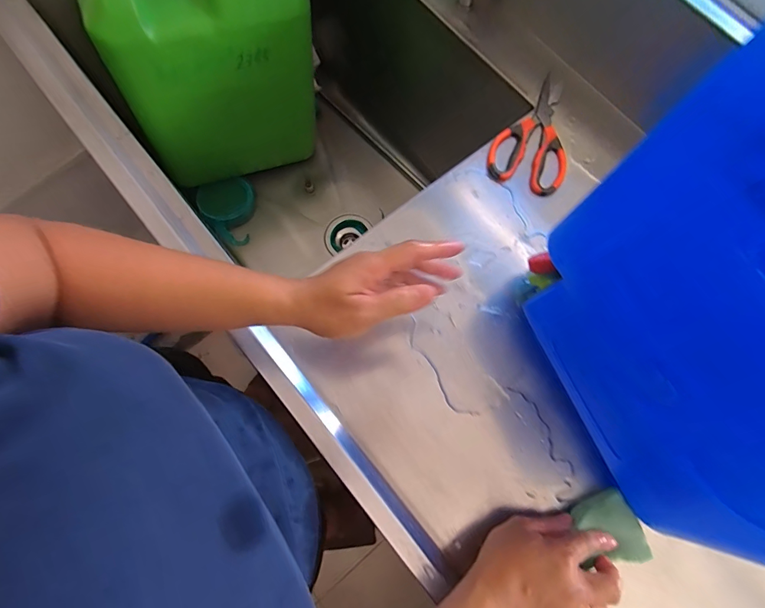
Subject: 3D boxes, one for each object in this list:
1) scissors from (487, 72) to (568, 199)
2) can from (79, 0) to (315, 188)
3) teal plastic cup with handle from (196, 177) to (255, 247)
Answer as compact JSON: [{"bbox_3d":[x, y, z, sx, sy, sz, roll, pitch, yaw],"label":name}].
[{"bbox_3d":[0.209,-0.233,0.560,0.100,0.009,0.174,20,76,3],"label":"scissors"},{"bbox_3d":[-0.289,-0.417,0.749,0.344,0.403,0.158,-24,77,-8],"label":"can"},{"bbox_3d":[-0.336,-0.215,0.929,0.116,0.090,0.120,1,75,-2],"label":"teal plastic cup with handle"}]

